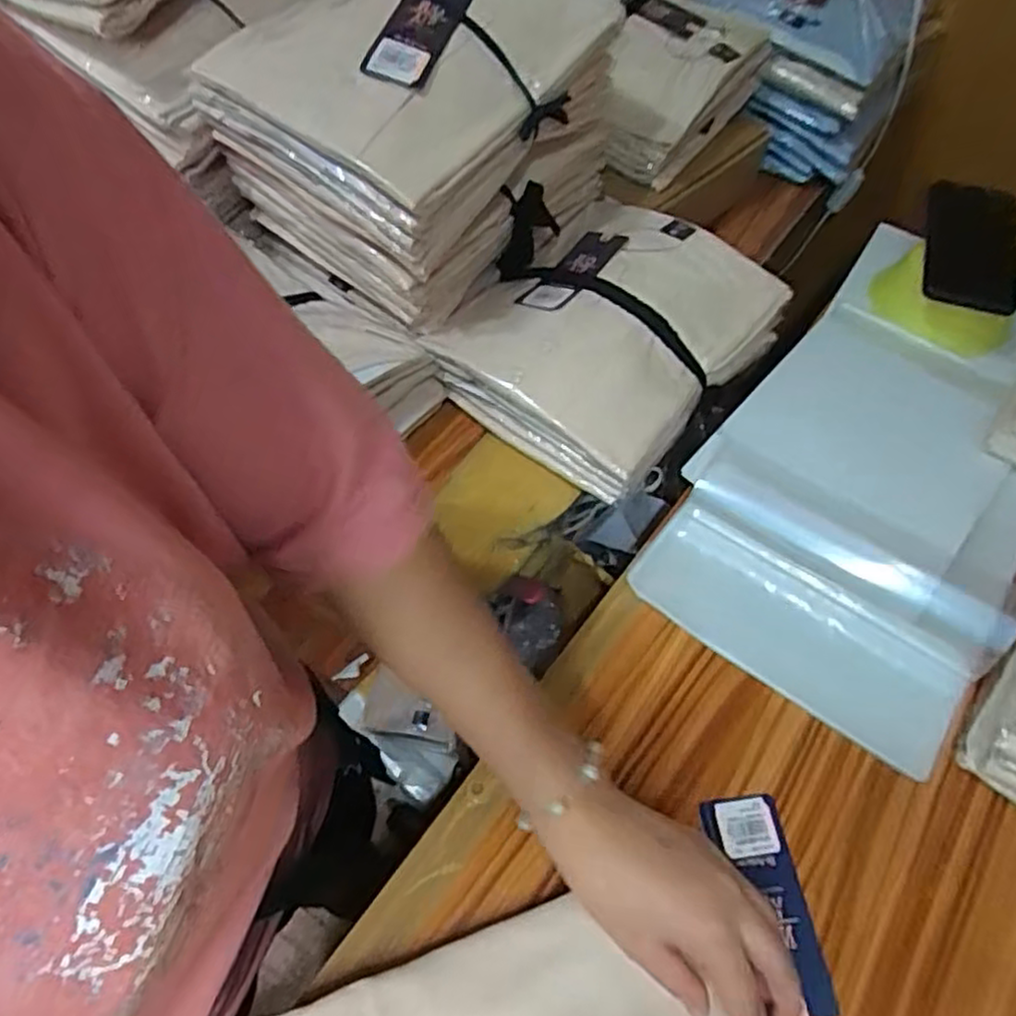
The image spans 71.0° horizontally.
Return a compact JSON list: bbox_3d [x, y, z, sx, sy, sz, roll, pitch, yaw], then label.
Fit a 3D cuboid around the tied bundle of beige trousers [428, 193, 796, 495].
[{"bbox_3d":[0.088,-0.144,0.616,0.203,0.090,0.247,33,62,19],"label":"tied bundle of beige trousers"}]

